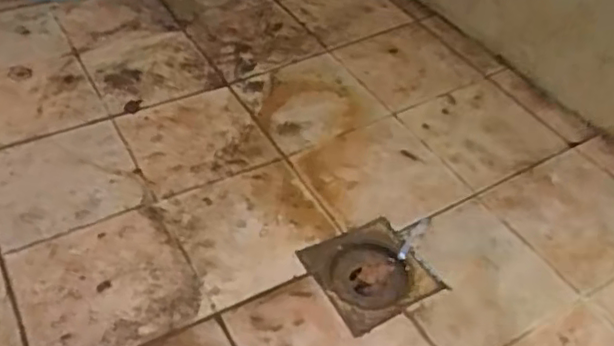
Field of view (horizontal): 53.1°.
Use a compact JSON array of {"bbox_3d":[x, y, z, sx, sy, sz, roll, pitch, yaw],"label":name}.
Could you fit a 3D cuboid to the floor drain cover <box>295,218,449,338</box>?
[{"bbox_3d":[0.059,0.097,0.585,0.099,0.018,0.100,-21,48,-23],"label":"floor drain cover"}]

